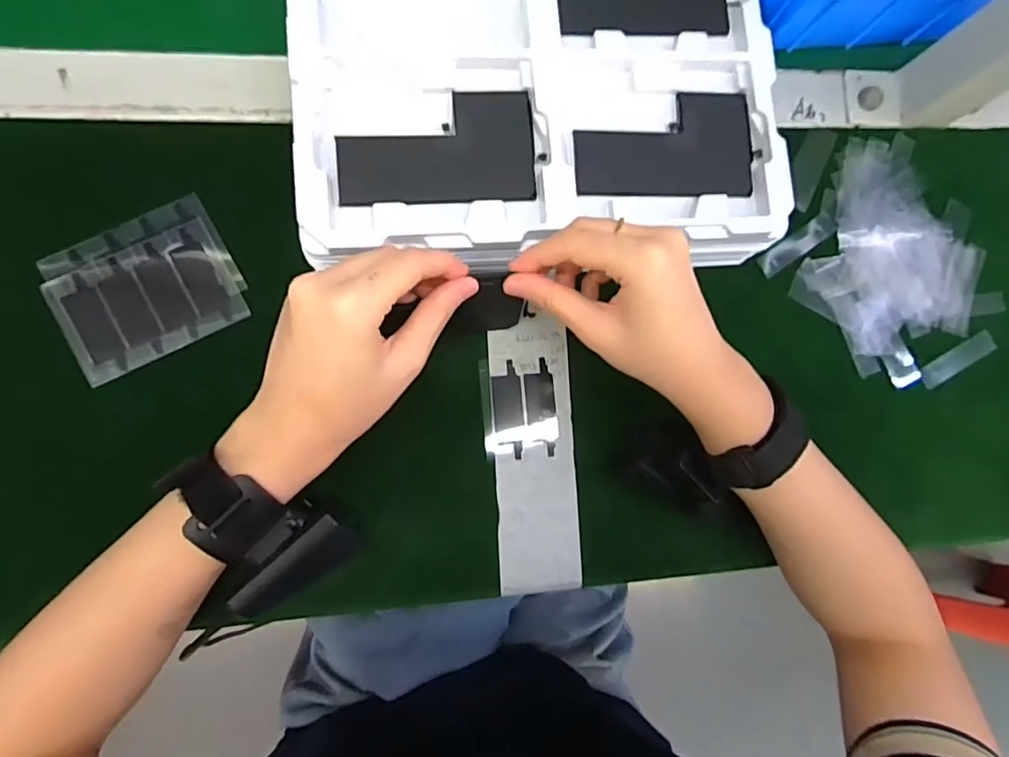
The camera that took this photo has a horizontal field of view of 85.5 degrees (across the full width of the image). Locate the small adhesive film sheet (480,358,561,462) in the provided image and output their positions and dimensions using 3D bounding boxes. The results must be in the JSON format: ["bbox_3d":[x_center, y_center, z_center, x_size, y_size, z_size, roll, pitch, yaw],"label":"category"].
[{"bbox_3d":[0.010,0.019,0.339,0.046,0.004,0.061,-4,86,-9],"label":"small adhesive film sheet"}]

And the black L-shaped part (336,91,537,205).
[{"bbox_3d":[-0.036,-0.127,0.298,0.106,0.009,0.061,-5,85,-9],"label":"black L-shaped part"}]

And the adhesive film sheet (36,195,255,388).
[{"bbox_3d":[-0.205,-0.052,0.313,0.096,0.004,0.077,-28,90,-10],"label":"adhesive film sheet"}]

